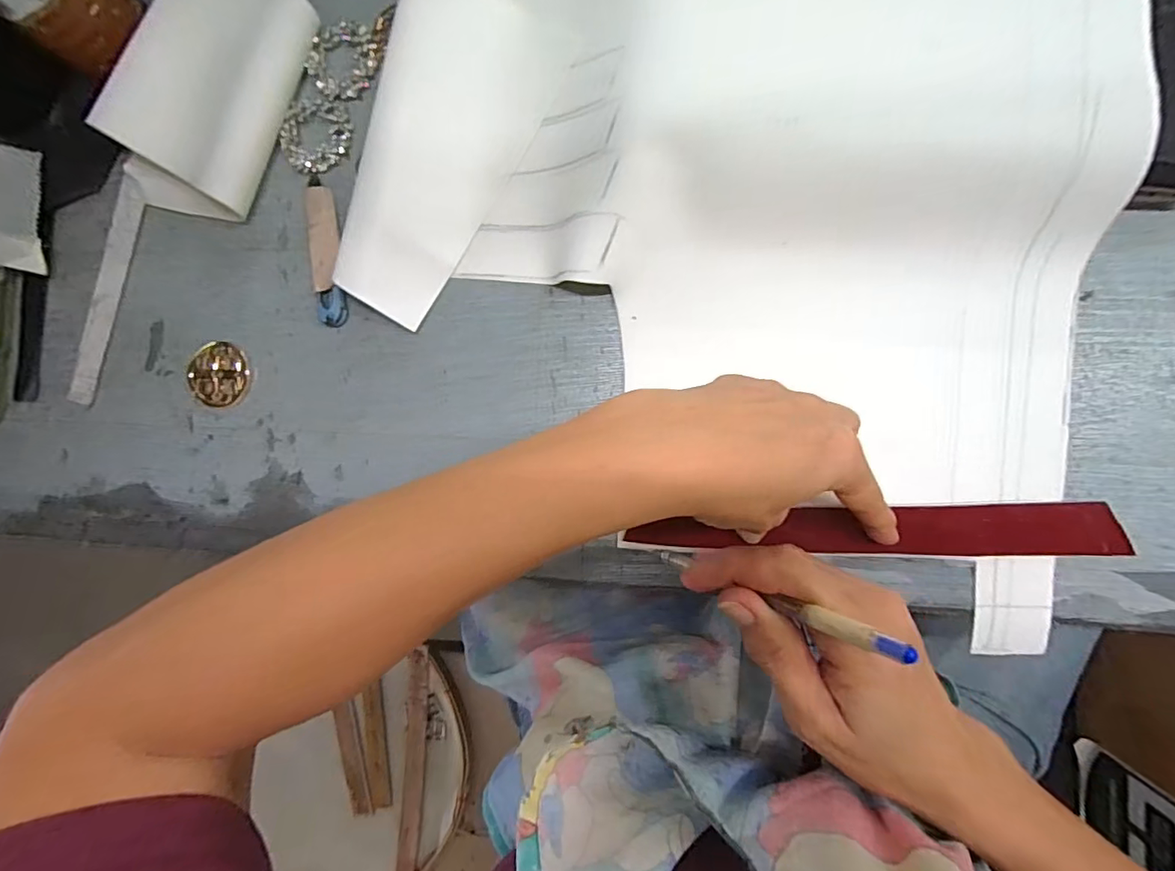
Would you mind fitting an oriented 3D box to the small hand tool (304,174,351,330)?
[{"bbox_3d":[-0.175,-0.125,0.353,0.023,0.011,0.102,-12,87,9],"label":"small hand tool"}]

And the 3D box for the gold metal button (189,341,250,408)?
[{"bbox_3d":[-0.257,-0.043,0.367,0.041,0.006,0.044,0,88,9],"label":"gold metal button"}]

